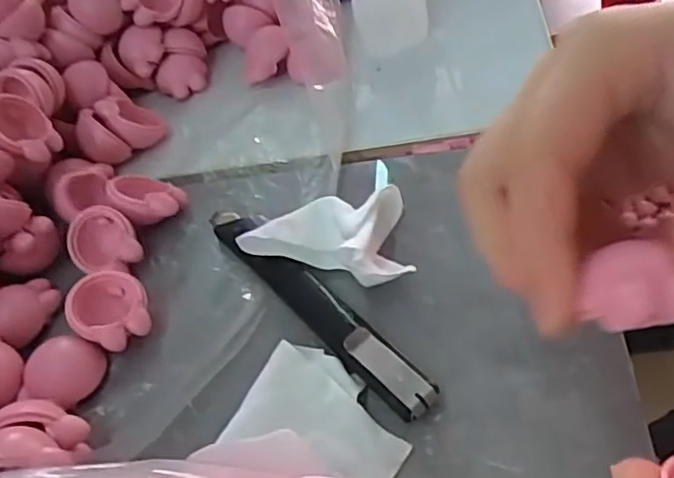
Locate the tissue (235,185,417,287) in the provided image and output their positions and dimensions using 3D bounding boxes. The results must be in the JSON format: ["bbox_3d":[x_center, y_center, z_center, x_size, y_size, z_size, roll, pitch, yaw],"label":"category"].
[{"bbox_3d":[0.000,-0.004,0.253,0.058,0.024,0.045,16,55,28],"label":"tissue"}]

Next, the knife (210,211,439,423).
[{"bbox_3d":[-0.012,0.020,0.244,0.016,0.010,0.131,-36,49,-17],"label":"knife"}]

